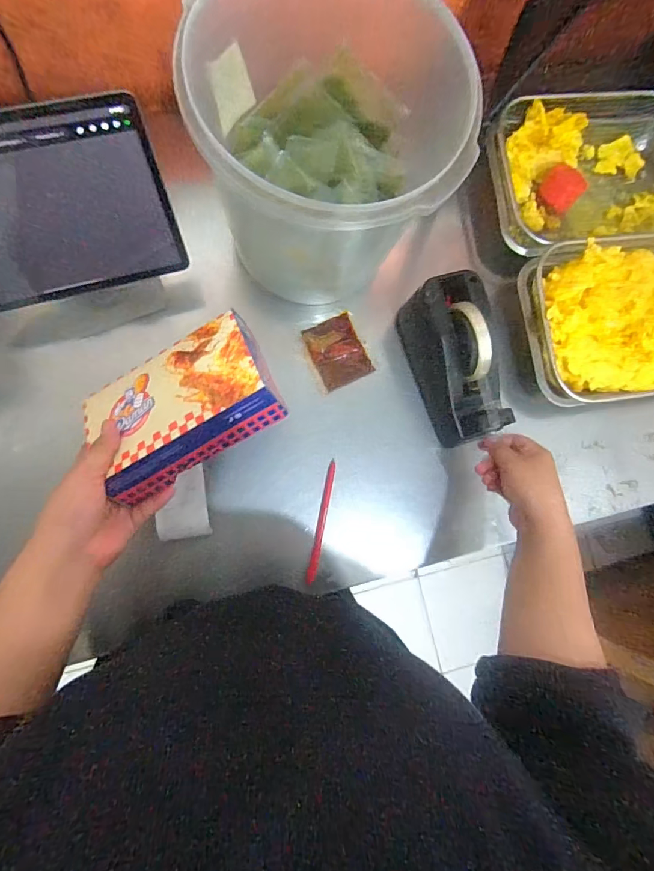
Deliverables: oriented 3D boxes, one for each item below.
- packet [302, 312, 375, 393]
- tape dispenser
[{"bbox_3d":[0.015,-0.110,0.570,0.067,0.006,0.084,-26,86,-10],"label":"packet"},{"bbox_3d":[0.162,-0.091,0.531,0.073,0.113,0.188,-18,89,-9],"label":"tape dispenser"}]

